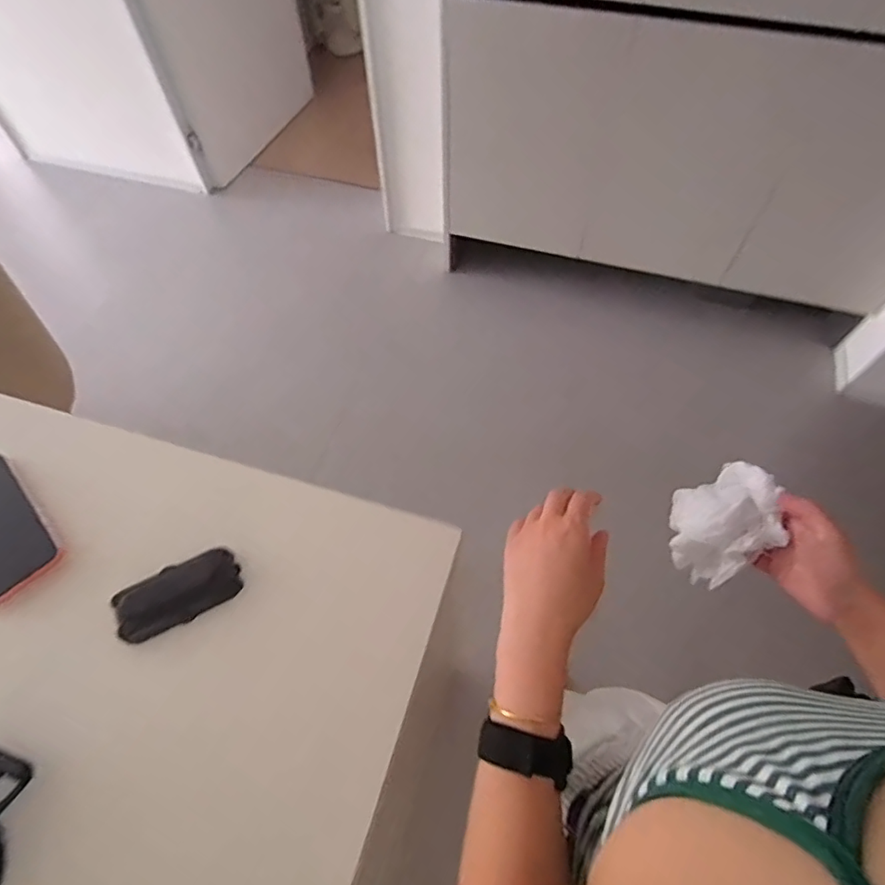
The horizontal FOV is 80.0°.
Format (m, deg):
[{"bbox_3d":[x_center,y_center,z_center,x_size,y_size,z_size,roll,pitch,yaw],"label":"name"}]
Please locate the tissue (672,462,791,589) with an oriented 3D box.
[{"bbox_3d":[0.285,0.085,0.550,0.076,0.122,0.100,-18,61,-10],"label":"tissue"}]

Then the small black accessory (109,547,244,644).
[{"bbox_3d":[-0.241,0.137,0.483,0.103,0.024,0.048,-26,62,-27],"label":"small black accessory"}]

